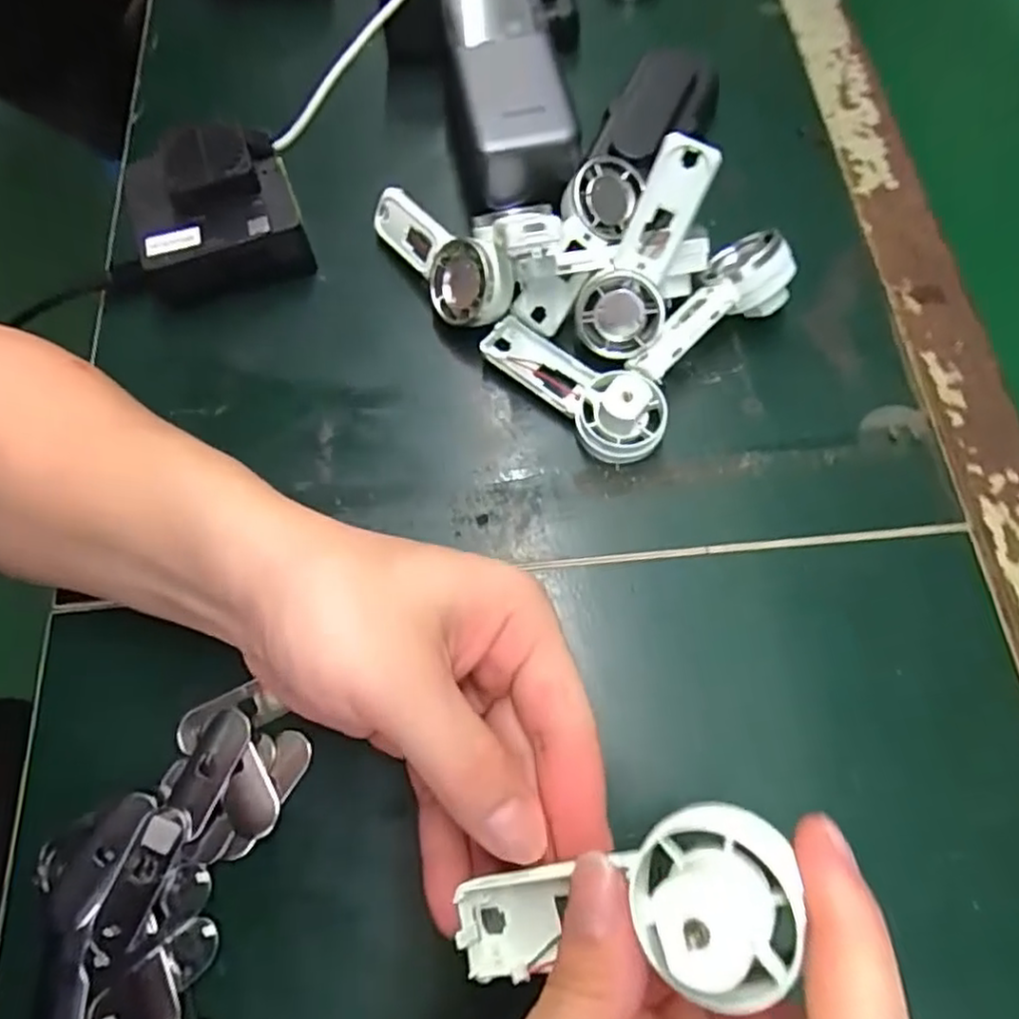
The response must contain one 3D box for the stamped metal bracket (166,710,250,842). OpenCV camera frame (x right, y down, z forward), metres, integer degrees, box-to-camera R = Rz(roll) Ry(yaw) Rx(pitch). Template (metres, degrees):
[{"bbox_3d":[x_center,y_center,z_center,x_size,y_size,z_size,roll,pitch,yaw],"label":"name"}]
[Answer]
[{"bbox_3d":[-0.117,0.102,0.269,0.019,0.005,0.045,24,71,11],"label":"stamped metal bracket"}]

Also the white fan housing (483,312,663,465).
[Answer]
[{"bbox_3d":[0.029,-0.059,0.317,0.094,0.032,0.037,41,75,17],"label":"white fan housing"}]

